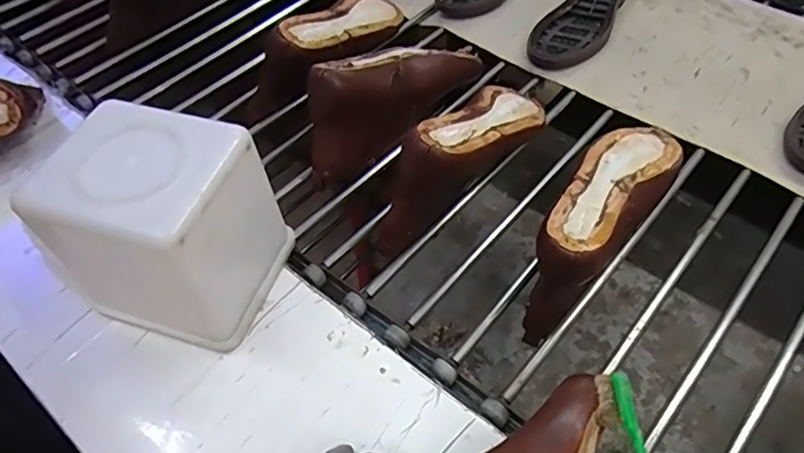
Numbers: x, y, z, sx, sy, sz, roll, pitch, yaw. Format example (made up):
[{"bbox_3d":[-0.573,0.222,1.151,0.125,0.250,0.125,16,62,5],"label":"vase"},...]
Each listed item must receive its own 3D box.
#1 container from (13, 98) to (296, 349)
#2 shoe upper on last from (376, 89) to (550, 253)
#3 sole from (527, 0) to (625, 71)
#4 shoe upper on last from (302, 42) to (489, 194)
[{"bbox_3d":[-0.214,-0.001,0.501,0.163,0.170,0.138,13,55,14],"label":"container"},{"bbox_3d":[0.075,-0.081,0.632,0.080,0.116,0.266,31,62,25],"label":"shoe upper on last"},{"bbox_3d":[0.277,-0.329,0.854,0.096,0.032,0.270,23,58,20],"label":"sole"},{"bbox_3d":[-0.019,-0.171,0.705,0.084,0.117,0.268,33,62,26],"label":"shoe upper on last"}]

